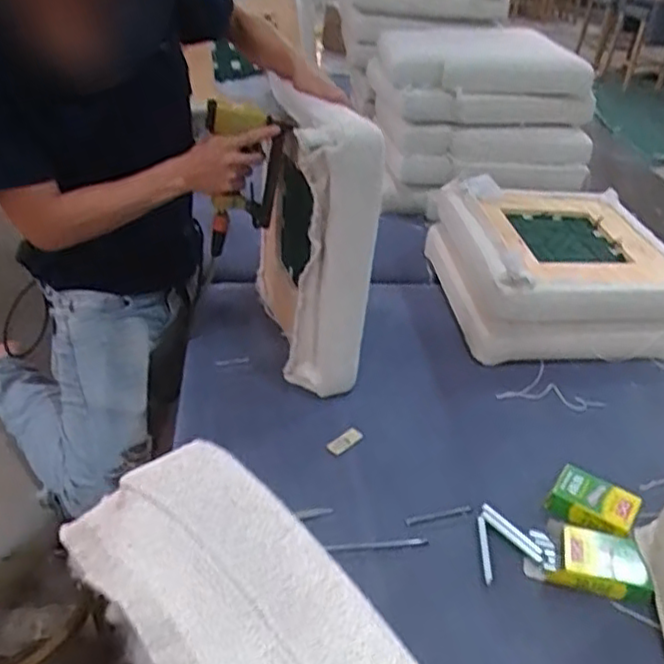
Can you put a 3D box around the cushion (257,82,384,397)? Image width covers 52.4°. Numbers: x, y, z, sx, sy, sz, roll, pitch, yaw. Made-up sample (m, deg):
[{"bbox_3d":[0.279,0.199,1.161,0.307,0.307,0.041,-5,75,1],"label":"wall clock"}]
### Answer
[{"bbox_3d":[-0.039,-0.179,1.176,0.152,0.447,0.368,-2,35,-9],"label":"cushion"}]

